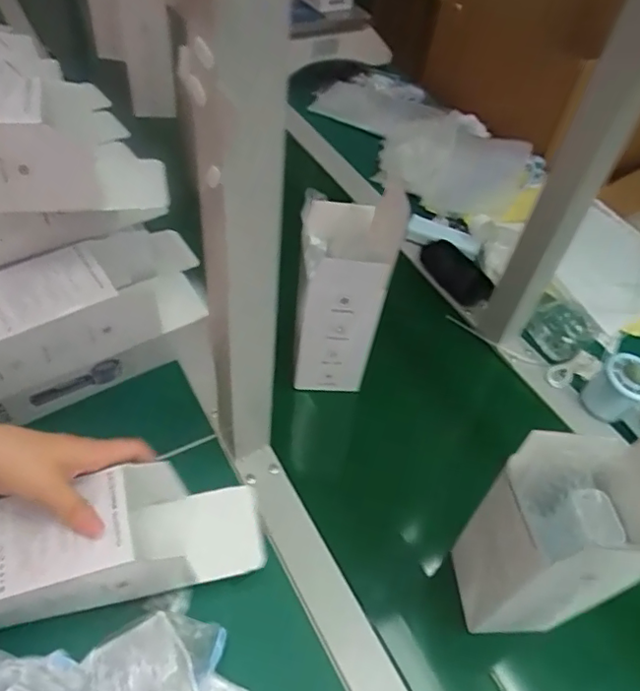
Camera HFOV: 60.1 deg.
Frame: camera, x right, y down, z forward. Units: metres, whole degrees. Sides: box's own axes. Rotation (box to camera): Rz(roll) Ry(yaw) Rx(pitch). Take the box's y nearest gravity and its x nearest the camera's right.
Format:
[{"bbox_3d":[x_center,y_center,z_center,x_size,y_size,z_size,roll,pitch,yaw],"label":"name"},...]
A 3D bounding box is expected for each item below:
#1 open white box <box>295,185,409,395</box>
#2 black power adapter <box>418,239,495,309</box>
[{"bbox_3d":[0.018,-0.045,0.570,0.074,0.185,0.096,5,50,-2],"label":"open white box"},{"bbox_3d":[0.182,-0.097,0.741,0.050,0.022,0.120,-47,61,13],"label":"black power adapter"}]

